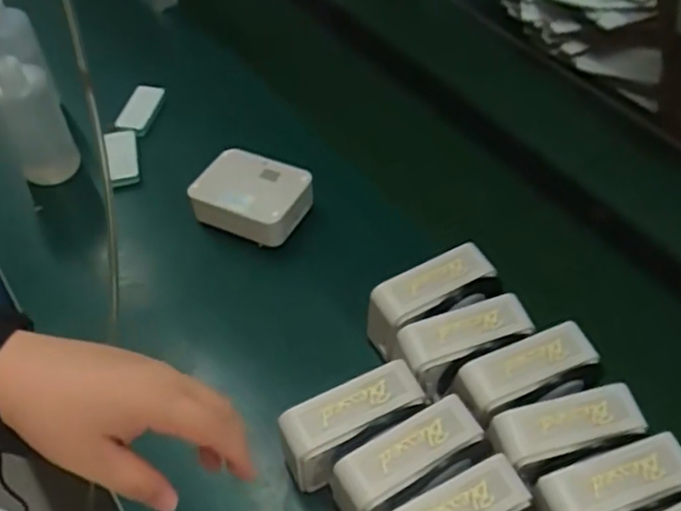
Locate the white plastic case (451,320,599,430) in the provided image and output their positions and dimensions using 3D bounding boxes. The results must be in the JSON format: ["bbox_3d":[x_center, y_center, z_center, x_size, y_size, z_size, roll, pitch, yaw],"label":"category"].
[{"bbox_3d":[0.169,0.105,0.591,0.132,0.042,0.049,-24,54,-5],"label":"white plastic case"}]

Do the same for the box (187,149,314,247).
[{"bbox_3d":[-0.107,-0.073,0.787,0.132,0.053,0.104,24,53,17],"label":"box"}]

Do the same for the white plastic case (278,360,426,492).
[{"bbox_3d":[0.009,0.160,0.592,0.126,0.105,0.044,-20,54,-18],"label":"white plastic case"}]

